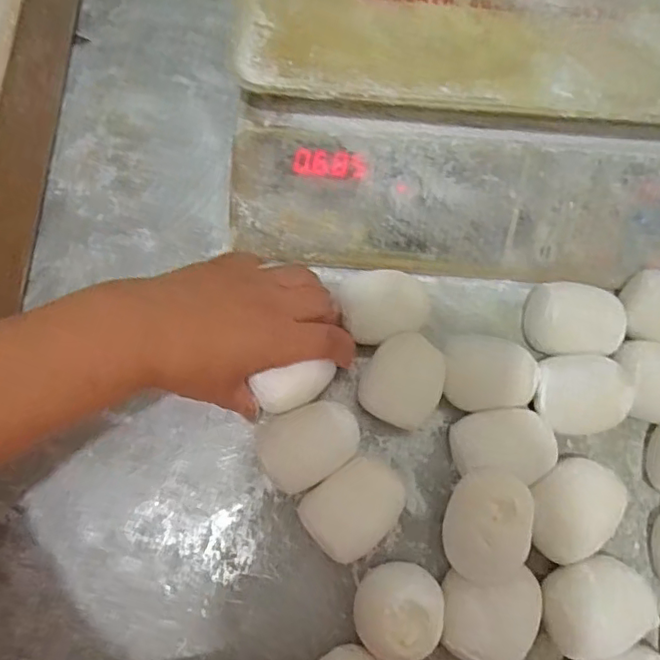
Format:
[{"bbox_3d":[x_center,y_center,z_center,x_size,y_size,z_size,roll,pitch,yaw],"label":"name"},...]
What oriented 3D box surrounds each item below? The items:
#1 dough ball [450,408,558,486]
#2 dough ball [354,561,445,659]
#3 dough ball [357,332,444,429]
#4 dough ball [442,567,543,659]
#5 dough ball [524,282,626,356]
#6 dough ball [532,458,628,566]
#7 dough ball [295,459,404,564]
[{"bbox_3d":[0.111,0.075,0.383,0.062,0.032,0.047,8,75,2],"label":"dough ball"},{"bbox_3d":[0.040,0.165,0.345,0.050,0.057,0.049,0,74,-1],"label":"dough ball"},{"bbox_3d":[0.048,0.036,0.393,0.049,0.034,0.057,30,76,7],"label":"dough ball"},{"bbox_3d":[0.097,0.174,0.352,0.061,0.039,0.051,-3,75,-1],"label":"dough ball"},{"bbox_3d":[0.169,-0.002,0.395,0.061,0.042,0.045,11,75,3],"label":"dough ball"},{"bbox_3d":[0.152,0.115,0.371,0.056,0.035,0.065,17,75,4],"label":"dough ball"},{"bbox_3d":[0.017,0.113,0.372,0.062,0.033,0.048,-35,78,-9],"label":"dough ball"}]

